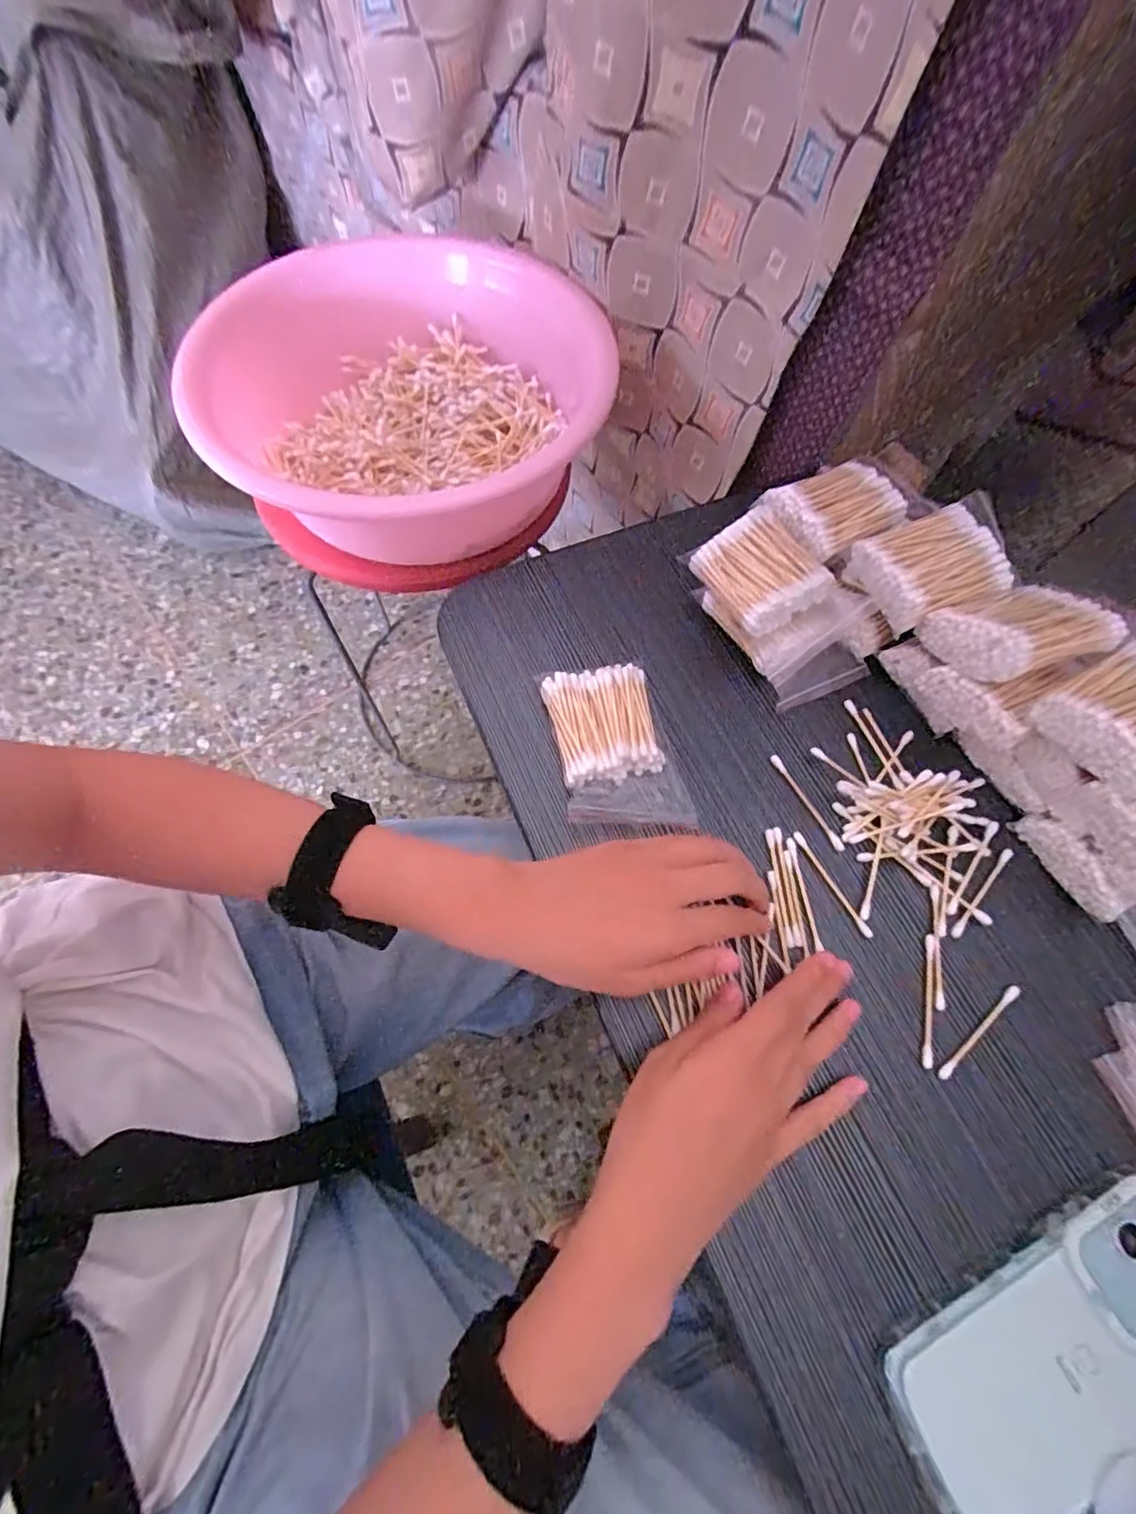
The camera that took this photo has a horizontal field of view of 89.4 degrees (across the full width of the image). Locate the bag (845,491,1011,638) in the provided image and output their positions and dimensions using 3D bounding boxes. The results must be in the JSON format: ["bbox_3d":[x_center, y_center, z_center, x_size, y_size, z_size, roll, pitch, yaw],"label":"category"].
[{"bbox_3d":[0.231,-0.120,0.358,0.080,0.029,0.063,-17,68,-10],"label":"bag"}]

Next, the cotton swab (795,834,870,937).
[{"bbox_3d":[0.156,0.074,0.338,0.006,0.004,0.068,-26,70,-13],"label":"cotton swab"}]

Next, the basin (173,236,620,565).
[{"bbox_3d":[-0.132,-0.311,0.507,0.352,0.097,0.336,1,66,-2],"label":"basin"}]

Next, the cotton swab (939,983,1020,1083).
[{"bbox_3d":[0.221,0.146,0.306,0.068,0.004,0.006,-36,72,-16],"label":"cotton swab"}]

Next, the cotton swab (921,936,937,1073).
[{"bbox_3d":[0.198,0.132,0.312,0.006,0.004,0.068,15,66,4],"label":"cotton swab"}]

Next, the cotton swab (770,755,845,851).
[{"bbox_3d":[0.149,0.028,0.360,0.007,0.004,0.069,-26,70,-13],"label":"cotton swab"}]

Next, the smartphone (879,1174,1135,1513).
[{"bbox_3d":[0.223,0.262,0.251,0.166,0.012,0.078,-23,69,-12],"label":"smartphone"}]

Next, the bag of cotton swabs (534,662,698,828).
[{"bbox_3d":[0.028,-0.006,0.364,0.072,0.024,0.113,-11,67,-7],"label":"bag of cotton swabs"}]

